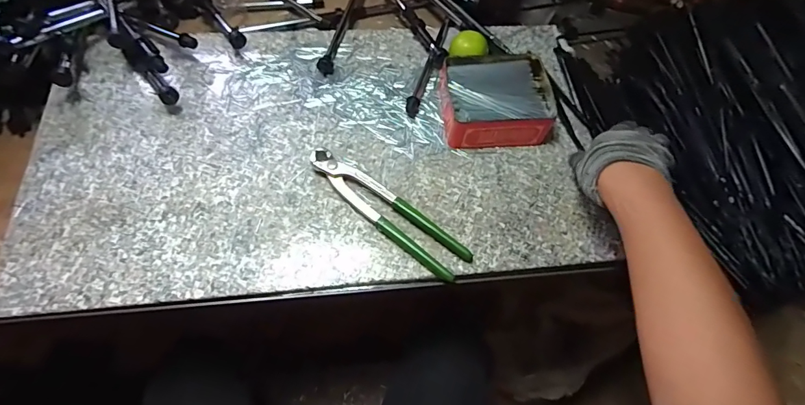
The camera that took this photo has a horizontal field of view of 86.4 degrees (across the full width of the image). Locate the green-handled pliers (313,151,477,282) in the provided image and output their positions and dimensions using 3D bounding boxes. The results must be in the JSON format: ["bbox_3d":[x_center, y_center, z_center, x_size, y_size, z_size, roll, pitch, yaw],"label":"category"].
[{"bbox_3d":[-0.016,0.006,0.451,0.196,0.019,0.045,37,66,15],"label":"green-handled pliers"}]

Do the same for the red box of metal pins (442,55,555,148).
[{"bbox_3d":[0.110,-0.119,0.510,0.128,0.044,0.105,-5,63,-6],"label":"red box of metal pins"}]

